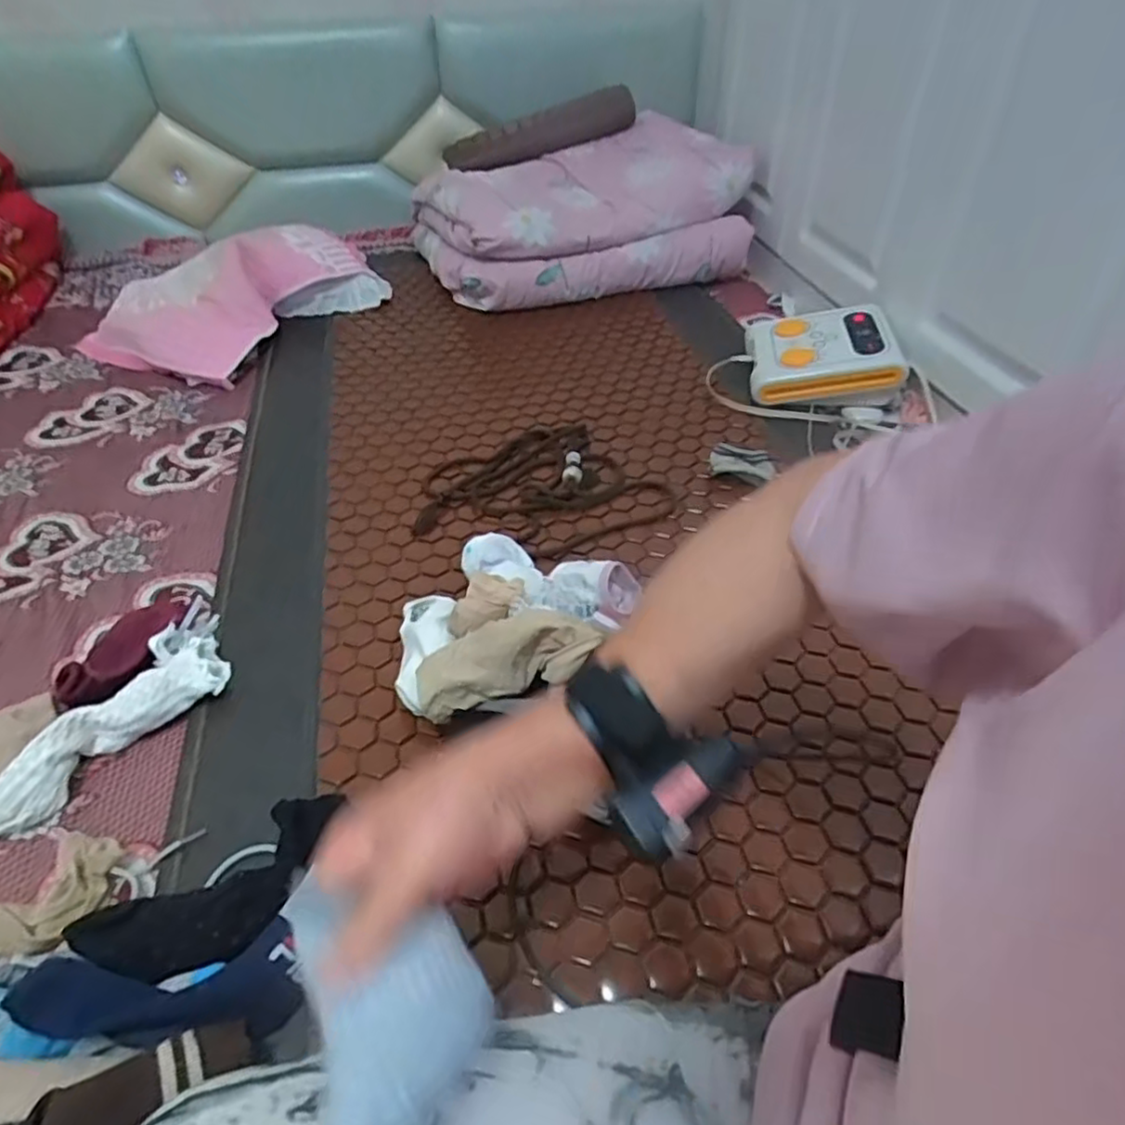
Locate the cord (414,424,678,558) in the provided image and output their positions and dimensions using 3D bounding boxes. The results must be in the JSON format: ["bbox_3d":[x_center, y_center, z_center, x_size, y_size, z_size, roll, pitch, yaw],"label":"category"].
[{"bbox_3d":[-0.037,-0.095,0.853,0.290,0.018,0.237,-17,47,-16],"label":"cord"}]

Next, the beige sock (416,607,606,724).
[{"bbox_3d":[-0.047,0.080,0.556,0.153,0.052,0.059,-22,45,5],"label":"beige sock"}]

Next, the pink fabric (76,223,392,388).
[{"bbox_3d":[-0.546,-0.468,1.153,0.264,0.133,0.404,24,50,24],"label":"pink fabric"}]

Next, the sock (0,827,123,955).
[{"bbox_3d":[-0.408,0.243,0.507,0.140,0.032,0.091,-1,44,0],"label":"sock"}]

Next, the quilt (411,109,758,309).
[{"bbox_3d":[0.031,-0.682,1.306,0.568,0.167,0.431,-19,47,-17],"label":"quilt"}]

